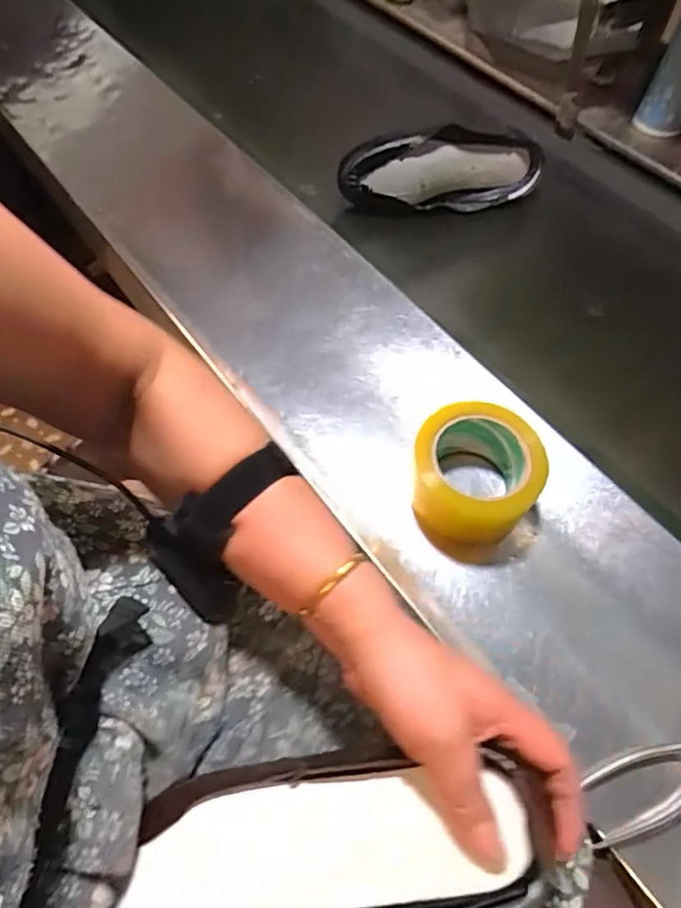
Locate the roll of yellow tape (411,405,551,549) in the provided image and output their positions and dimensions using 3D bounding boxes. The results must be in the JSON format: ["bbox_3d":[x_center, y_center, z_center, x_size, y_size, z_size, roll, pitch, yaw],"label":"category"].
[{"bbox_3d":[0.114,0.015,0.474,0.099,0.074,0.099,0,61,0],"label":"roll of yellow tape"}]

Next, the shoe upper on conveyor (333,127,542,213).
[{"bbox_3d":[0.139,-0.375,0.727,0.276,0.104,0.043,-15,62,-8],"label":"shoe upper on conveyor"}]

